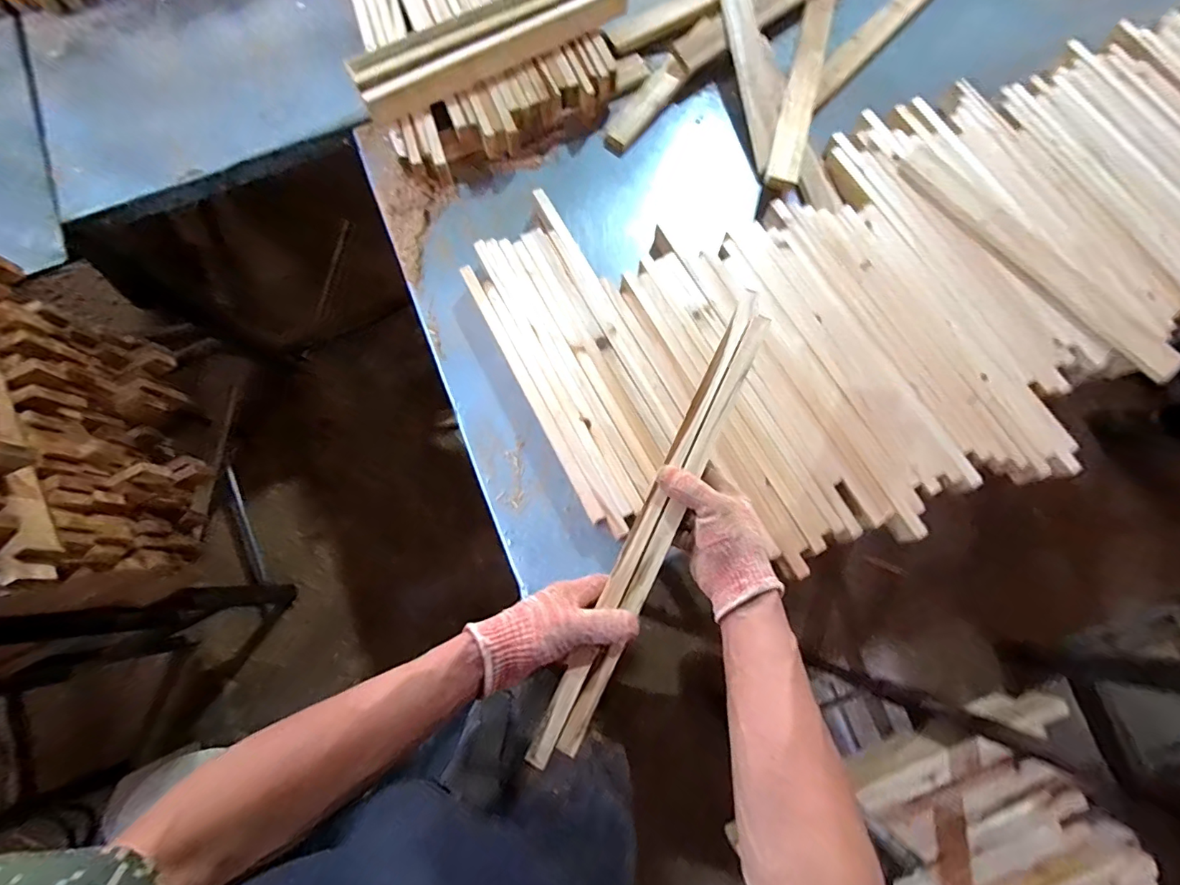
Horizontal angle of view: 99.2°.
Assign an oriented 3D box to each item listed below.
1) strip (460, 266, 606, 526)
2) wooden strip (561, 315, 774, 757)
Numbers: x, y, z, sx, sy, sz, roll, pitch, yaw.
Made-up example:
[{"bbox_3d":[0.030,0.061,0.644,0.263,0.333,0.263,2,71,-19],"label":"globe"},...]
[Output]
[{"bbox_3d":[-0.092,-0.075,0.758,0.023,0.035,0.436,-28,77,-7],"label":"strip"},{"bbox_3d":[0.080,0.072,0.487,0.020,0.008,0.452,26,79,7],"label":"wooden strip"}]

